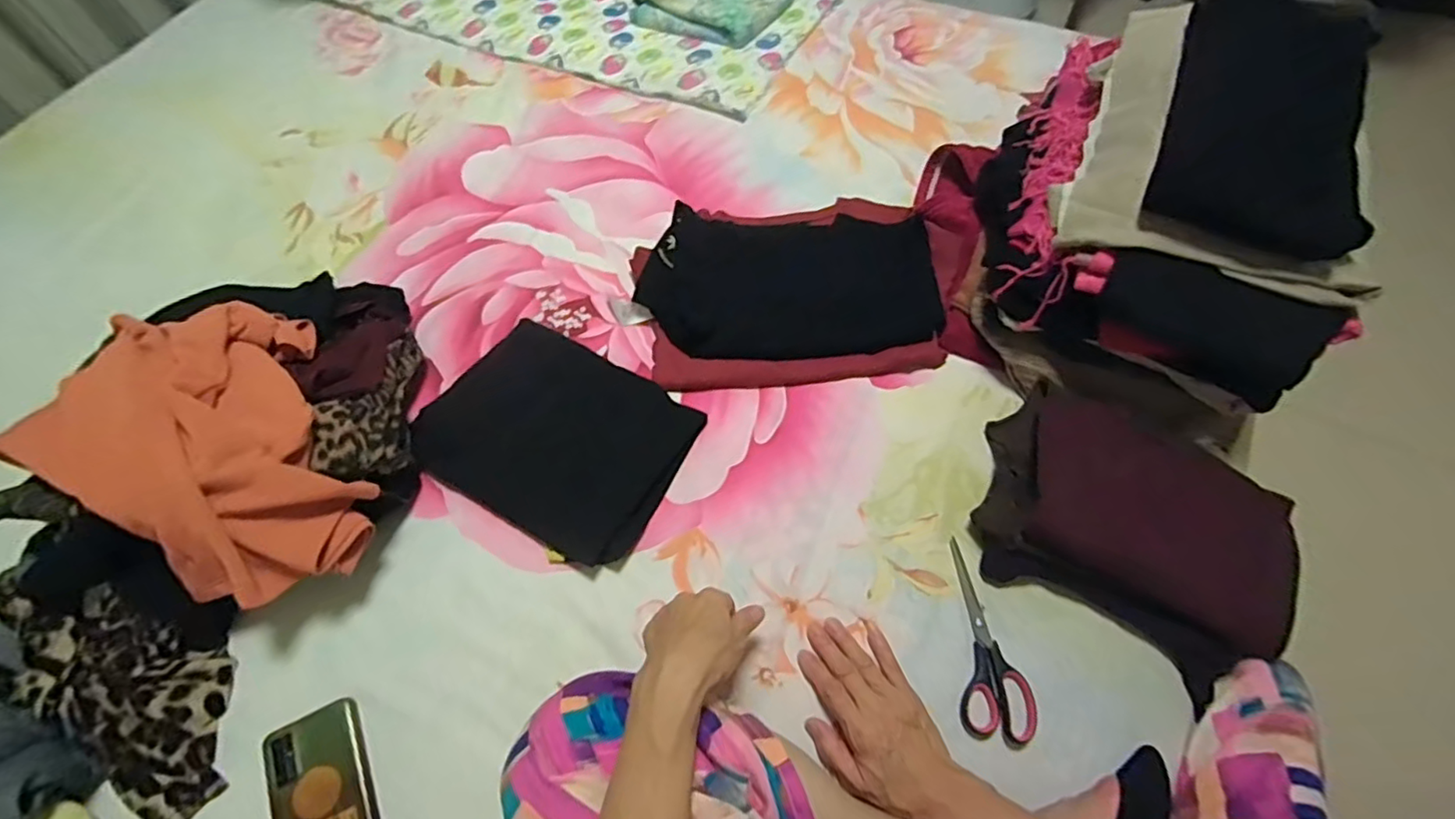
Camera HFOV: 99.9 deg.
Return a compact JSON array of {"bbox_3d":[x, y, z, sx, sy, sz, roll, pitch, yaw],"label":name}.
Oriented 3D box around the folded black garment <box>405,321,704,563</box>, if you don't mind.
[{"bbox_3d":[-0.181,0.022,0.646,0.274,0.019,0.201,26,66,16],"label":"folded black garment"}]

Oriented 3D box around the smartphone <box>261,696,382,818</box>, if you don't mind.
[{"bbox_3d":[-0.324,0.327,0.492,0.075,0.012,0.160,-28,64,-11],"label":"smartphone"}]

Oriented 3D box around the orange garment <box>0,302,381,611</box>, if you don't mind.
[{"bbox_3d":[-0.451,0.037,0.527,0.198,0.096,0.270,-29,64,-12],"label":"orange garment"}]

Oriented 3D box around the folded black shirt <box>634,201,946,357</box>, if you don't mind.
[{"bbox_3d":[0.072,-0.156,0.705,0.323,0.051,0.190,0,62,3],"label":"folded black shirt"}]

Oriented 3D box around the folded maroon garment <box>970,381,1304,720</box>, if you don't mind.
[{"bbox_3d":[0.381,0.109,0.566,0.275,0.075,0.200,22,65,14],"label":"folded maroon garment"}]

